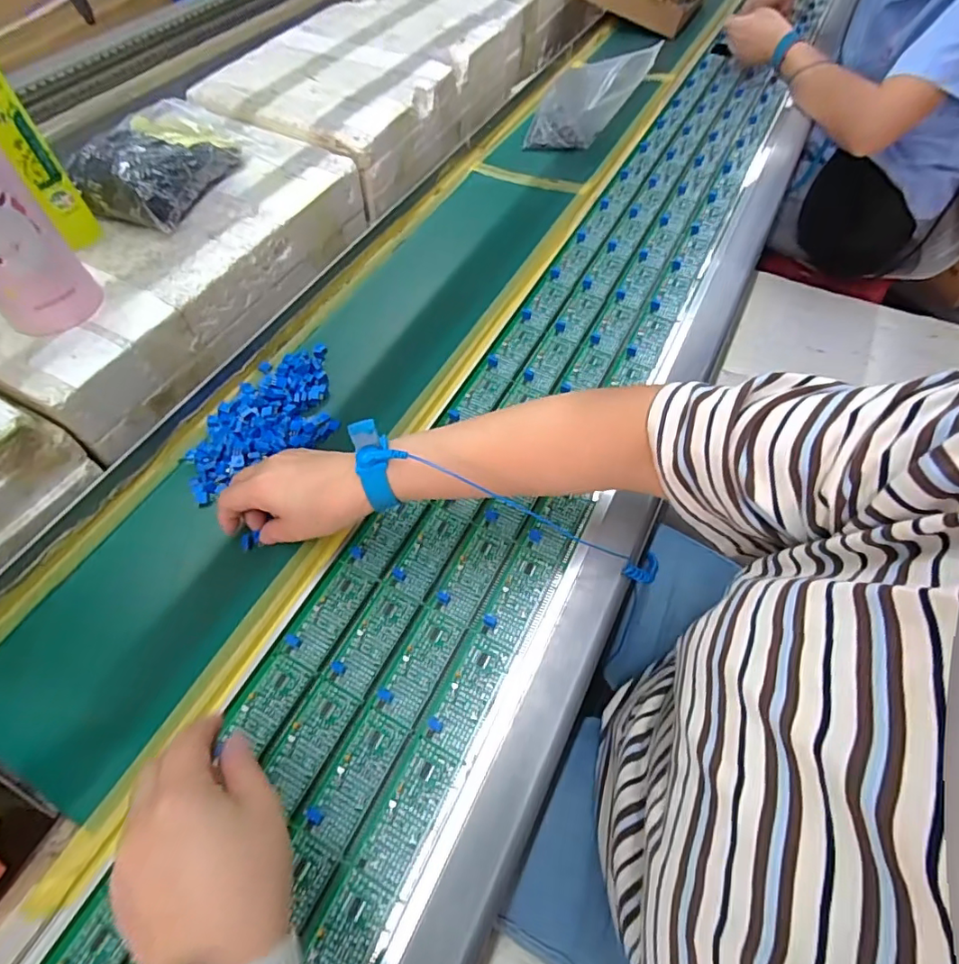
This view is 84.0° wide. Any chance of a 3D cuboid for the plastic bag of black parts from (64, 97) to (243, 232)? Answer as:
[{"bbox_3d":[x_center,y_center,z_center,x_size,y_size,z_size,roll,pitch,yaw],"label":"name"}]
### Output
[{"bbox_3d":[-0.349,-0.369,0.600,0.115,0.065,0.210,13,57,8],"label":"plastic bag of black parts"}]

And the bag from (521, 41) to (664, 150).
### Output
[{"bbox_3d":[0.141,-0.508,0.712,0.106,0.087,0.167,-39,22,-23],"label":"bag"}]

